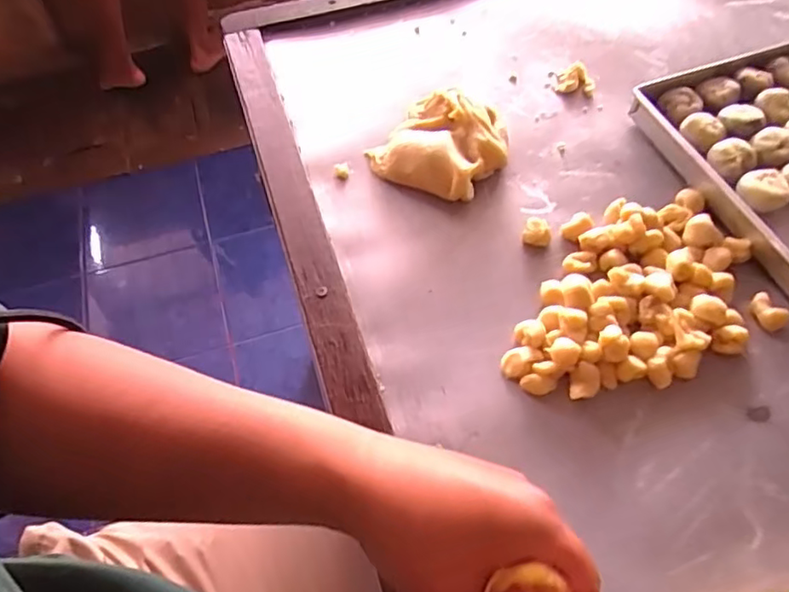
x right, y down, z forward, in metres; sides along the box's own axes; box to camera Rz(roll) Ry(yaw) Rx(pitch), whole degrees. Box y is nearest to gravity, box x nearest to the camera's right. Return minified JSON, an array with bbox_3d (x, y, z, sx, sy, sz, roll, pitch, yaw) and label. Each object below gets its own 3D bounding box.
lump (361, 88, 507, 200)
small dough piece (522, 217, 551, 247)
[{"bbox_3d":[0.047,-0.141,0.549,0.111,0.042,0.111,-1,57,2],"label":"lump"},{"bbox_3d":[0.121,-0.055,0.502,0.023,0.016,0.025,-1,57,2],"label":"small dough piece"}]

